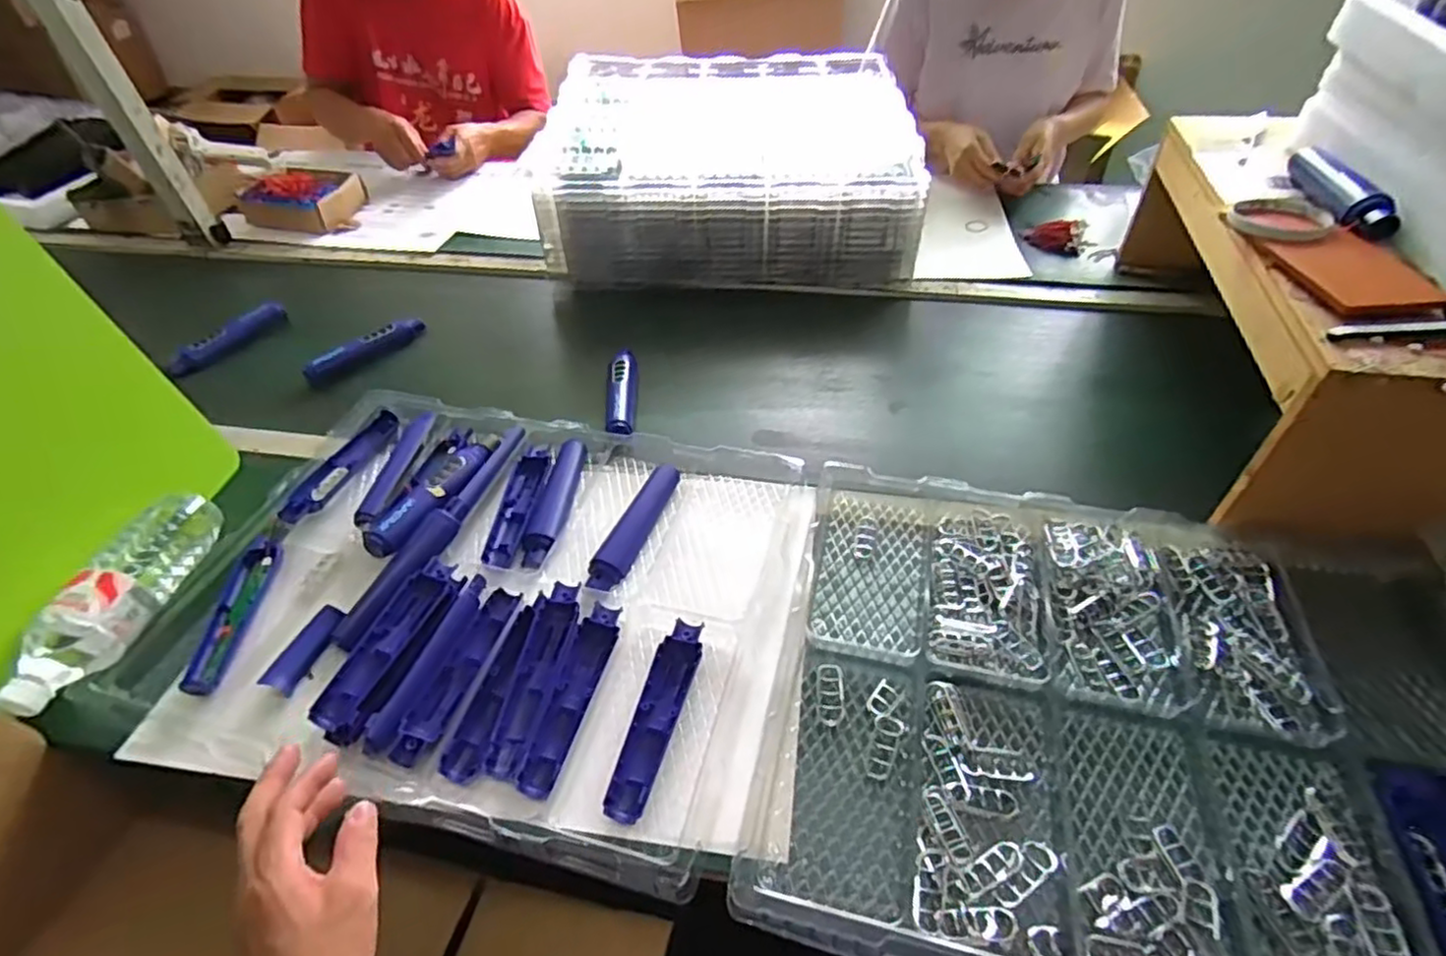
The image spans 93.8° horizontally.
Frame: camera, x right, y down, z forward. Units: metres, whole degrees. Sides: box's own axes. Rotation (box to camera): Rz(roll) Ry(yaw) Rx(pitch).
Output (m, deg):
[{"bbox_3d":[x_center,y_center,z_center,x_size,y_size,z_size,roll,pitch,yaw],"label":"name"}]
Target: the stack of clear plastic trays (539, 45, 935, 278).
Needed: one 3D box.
[{"bbox_3d":[0.014,-0.532,1.154,0.550,0.197,0.488,0,47,3],"label":"stack of clear plastic trays"}]

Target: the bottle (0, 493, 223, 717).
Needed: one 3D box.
[{"bbox_3d":[-0.567,0.110,0.634,0.069,0.066,0.227,-2,47,2],"label":"bottle"}]

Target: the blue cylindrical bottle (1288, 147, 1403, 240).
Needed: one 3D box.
[{"bbox_3d":[0.620,-0.293,0.678,0.033,0.034,0.182,8,48,11],"label":"blue cylindrical bottle"}]

